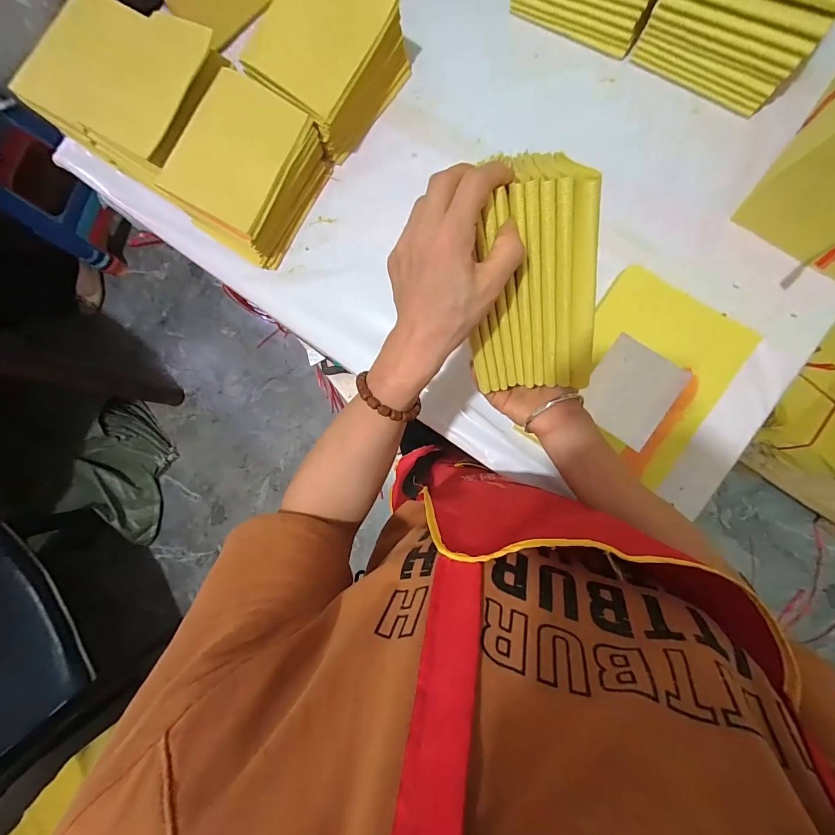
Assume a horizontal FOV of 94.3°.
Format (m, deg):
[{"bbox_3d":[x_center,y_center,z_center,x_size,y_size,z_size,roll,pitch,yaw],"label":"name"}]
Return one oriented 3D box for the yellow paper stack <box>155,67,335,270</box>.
[{"bbox_3d":[-0.208,-0.303,0.484,0.128,0.092,0.176,31,90,7],"label":"yellow paper stack"}]

